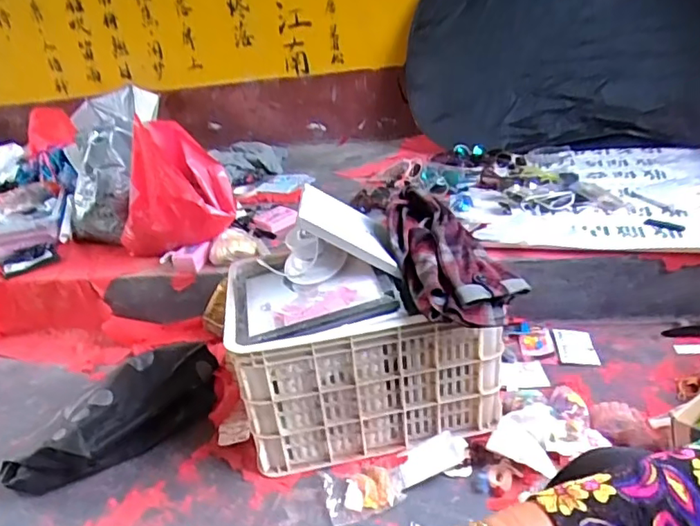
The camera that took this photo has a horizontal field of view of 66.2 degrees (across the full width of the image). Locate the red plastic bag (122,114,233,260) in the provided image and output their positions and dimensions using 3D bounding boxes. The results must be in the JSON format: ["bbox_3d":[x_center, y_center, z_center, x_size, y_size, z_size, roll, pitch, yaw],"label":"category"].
[{"bbox_3d":[-0.494,-0.206,1.497,0.358,0.332,0.158,3,27,22],"label":"red plastic bag"}]

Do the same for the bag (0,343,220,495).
[{"bbox_3d":[-0.475,0.319,1.133,0.453,0.134,0.183,-28,33,-36],"label":"bag"}]

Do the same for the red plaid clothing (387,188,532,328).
[{"bbox_3d":[0.171,-0.024,0.990,0.178,0.079,0.343,-11,39,-8],"label":"red plaid clothing"}]

